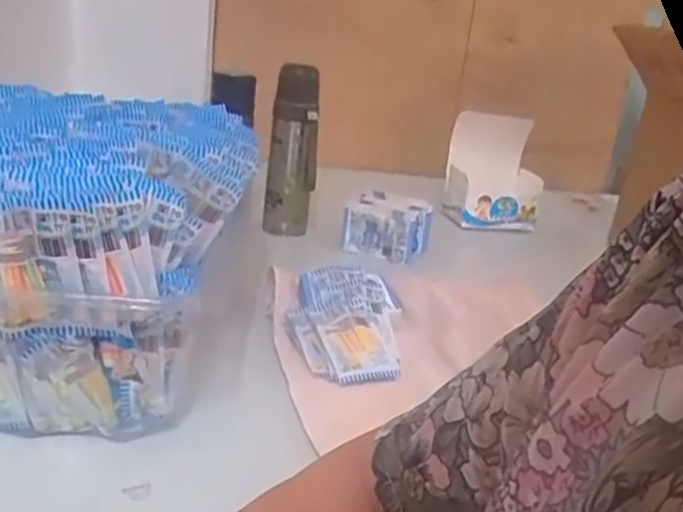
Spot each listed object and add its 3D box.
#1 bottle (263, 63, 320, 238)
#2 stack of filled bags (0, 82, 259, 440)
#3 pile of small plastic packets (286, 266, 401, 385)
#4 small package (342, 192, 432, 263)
[{"bbox_3d":[-0.073,-0.153,1.041,0.072,0.254,0.062,7,21,-2],"label":"bottle"},{"bbox_3d":[-0.274,-0.021,0.641,0.329,0.195,0.377,5,21,-6],"label":"stack of filled bags"},{"bbox_3d":[0.004,0.066,0.728,0.117,0.040,0.182,8,21,0],"label":"pile of small plastic packets"},{"bbox_3d":[0.066,-0.041,1.035,0.111,0.072,0.083,17,23,22],"label":"small package"}]

